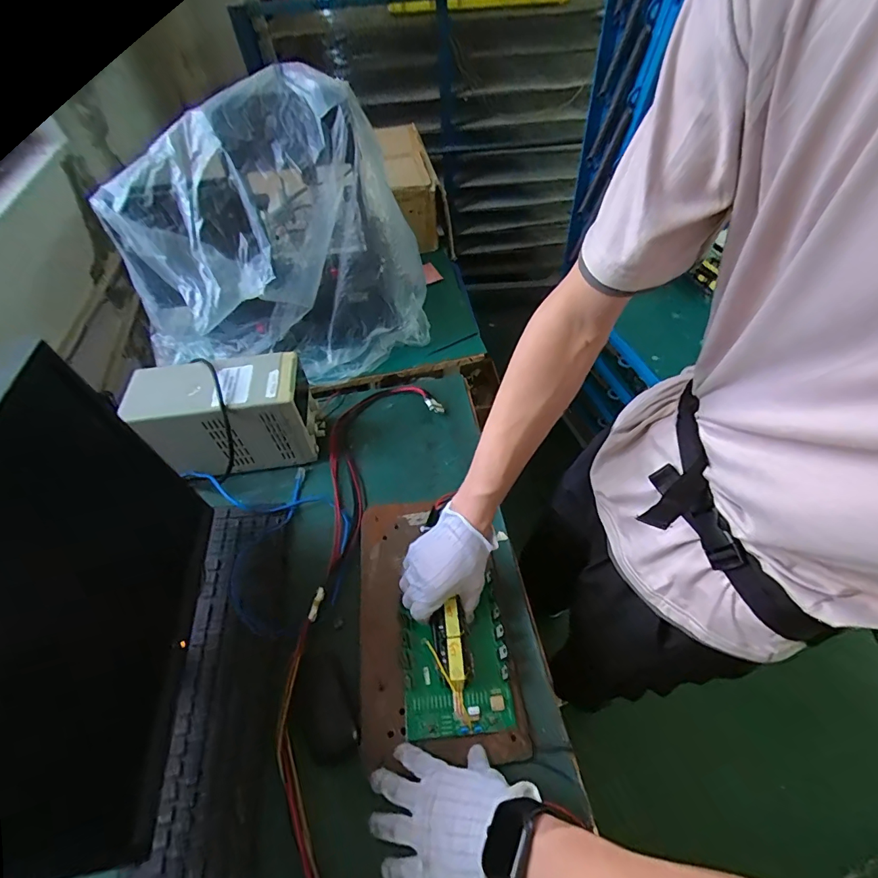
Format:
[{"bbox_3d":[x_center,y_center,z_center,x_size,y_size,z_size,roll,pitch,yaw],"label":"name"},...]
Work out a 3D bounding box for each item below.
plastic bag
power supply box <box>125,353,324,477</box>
[{"bbox_3d":[-0.294,-0.320,0.750,0.429,0.408,0.316,-32,57,-19],"label":"plastic bag"},{"bbox_3d":[-0.327,-0.036,0.705,0.244,0.156,0.108,-10,52,-3],"label":"power supply box"}]

